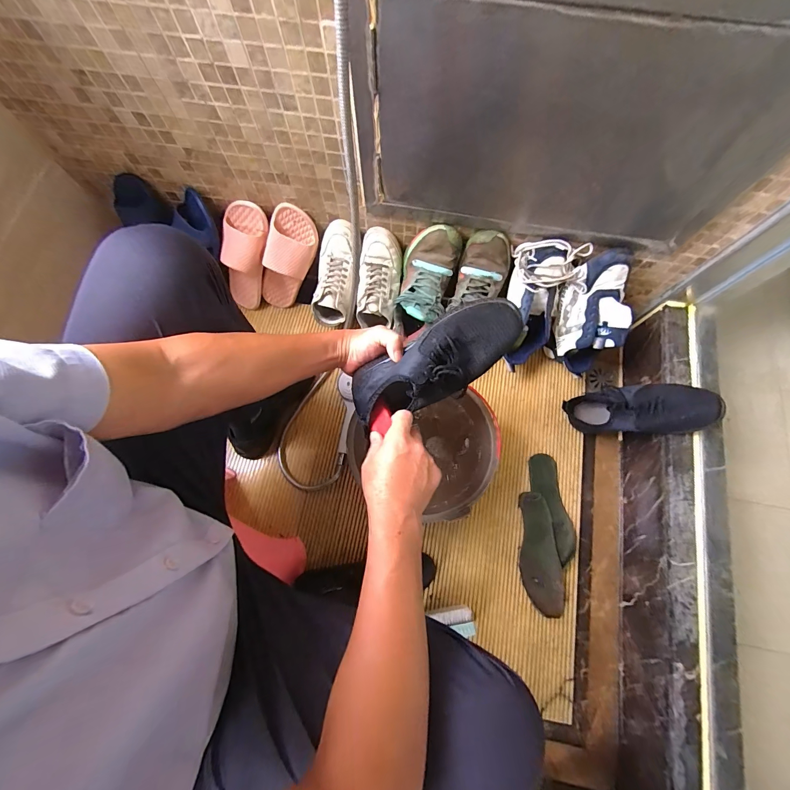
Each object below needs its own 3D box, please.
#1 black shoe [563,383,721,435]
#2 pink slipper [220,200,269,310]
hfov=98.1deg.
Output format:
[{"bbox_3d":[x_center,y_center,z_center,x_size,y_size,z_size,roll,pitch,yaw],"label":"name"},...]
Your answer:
[{"bbox_3d":[0.499,0.030,0.709,0.256,0.073,0.106,-6,70,40],"label":"black shoe"},{"bbox_3d":[-0.357,-0.304,0.799,0.098,0.263,0.081,27,44,6],"label":"pink slipper"}]

